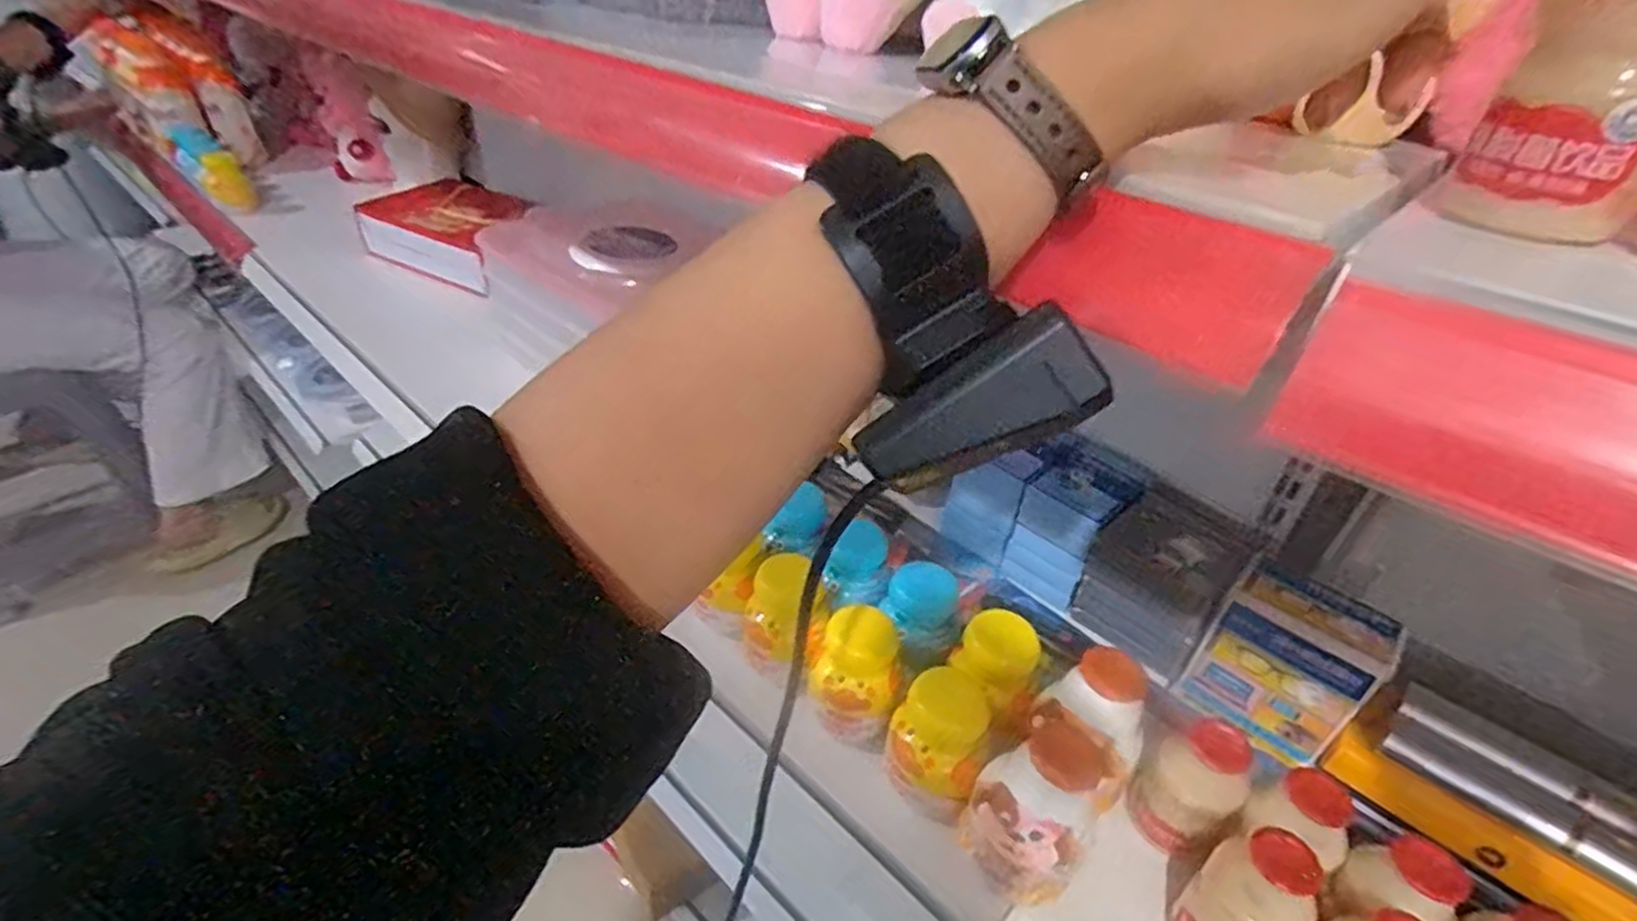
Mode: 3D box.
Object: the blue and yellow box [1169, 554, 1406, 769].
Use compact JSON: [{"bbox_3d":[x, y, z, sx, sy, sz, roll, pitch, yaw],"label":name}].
[{"bbox_3d":[0.295,0.127,0.468,0.055,0.100,0.089,-27,47,-35],"label":"blue and yellow box"}]

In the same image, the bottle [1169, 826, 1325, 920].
[{"bbox_3d":[0.204,0.214,0.353,0.040,0.080,0.046,-20,43,-29],"label":"bottle"}]

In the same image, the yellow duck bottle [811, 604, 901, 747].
[{"bbox_3d":[0.023,0.130,0.454,0.055,0.072,0.050,24,41,24],"label":"yellow duck bottle"}]

